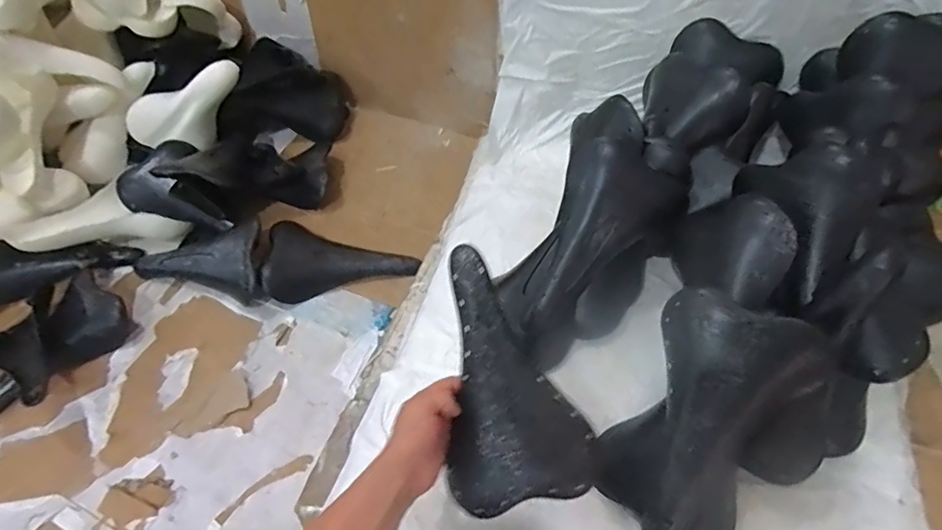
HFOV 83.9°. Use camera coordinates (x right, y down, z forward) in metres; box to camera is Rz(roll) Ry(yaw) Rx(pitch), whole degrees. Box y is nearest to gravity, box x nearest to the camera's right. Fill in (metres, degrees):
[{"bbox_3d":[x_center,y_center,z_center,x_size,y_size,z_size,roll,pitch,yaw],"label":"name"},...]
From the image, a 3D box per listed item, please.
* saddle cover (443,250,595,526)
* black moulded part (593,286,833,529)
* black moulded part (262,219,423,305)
[{"bbox_3d":[0.028,0.109,0.514,0.138,0.034,0.247,-16,89,-9],"label":"saddle cover"},{"bbox_3d":[0.239,0.159,0.543,0.148,0.077,0.246,27,97,19],"label":"black moulded part"},{"bbox_3d":[-0.225,0.012,0.855,0.240,0.050,0.127,11,56,9],"label":"black moulded part"}]

